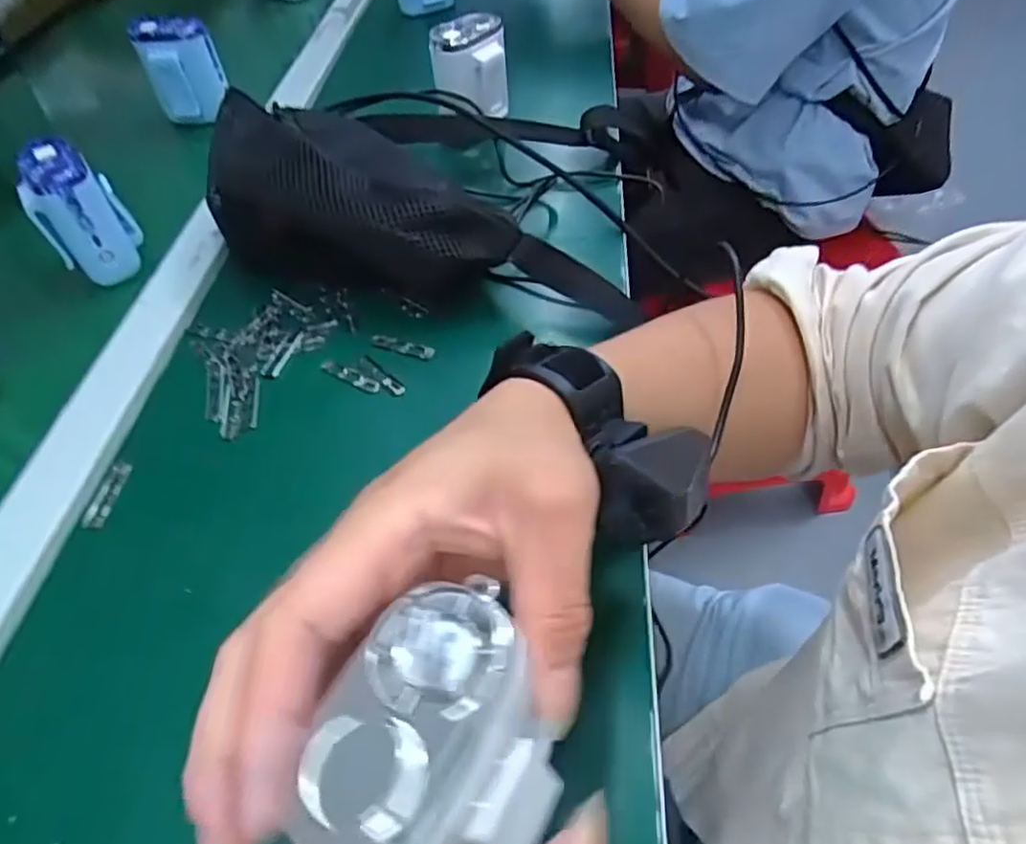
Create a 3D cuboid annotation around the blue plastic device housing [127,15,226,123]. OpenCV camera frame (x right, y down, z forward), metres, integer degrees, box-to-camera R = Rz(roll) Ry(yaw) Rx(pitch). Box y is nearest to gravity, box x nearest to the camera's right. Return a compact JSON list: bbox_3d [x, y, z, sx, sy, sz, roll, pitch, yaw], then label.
[{"bbox_3d":[-0.311,-0.333,0.624,0.064,0.081,0.045,-22,52,-13],"label":"blue plastic device housing"}]

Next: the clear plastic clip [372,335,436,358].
[{"bbox_3d":[-0.069,-0.049,0.415,0.043,0.004,0.009,17,54,18],"label":"clear plastic clip"}]

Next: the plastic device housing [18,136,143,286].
[{"bbox_3d":[-0.307,-0.149,0.471,0.053,0.082,0.057,-27,53,-16],"label":"plastic device housing"}]

